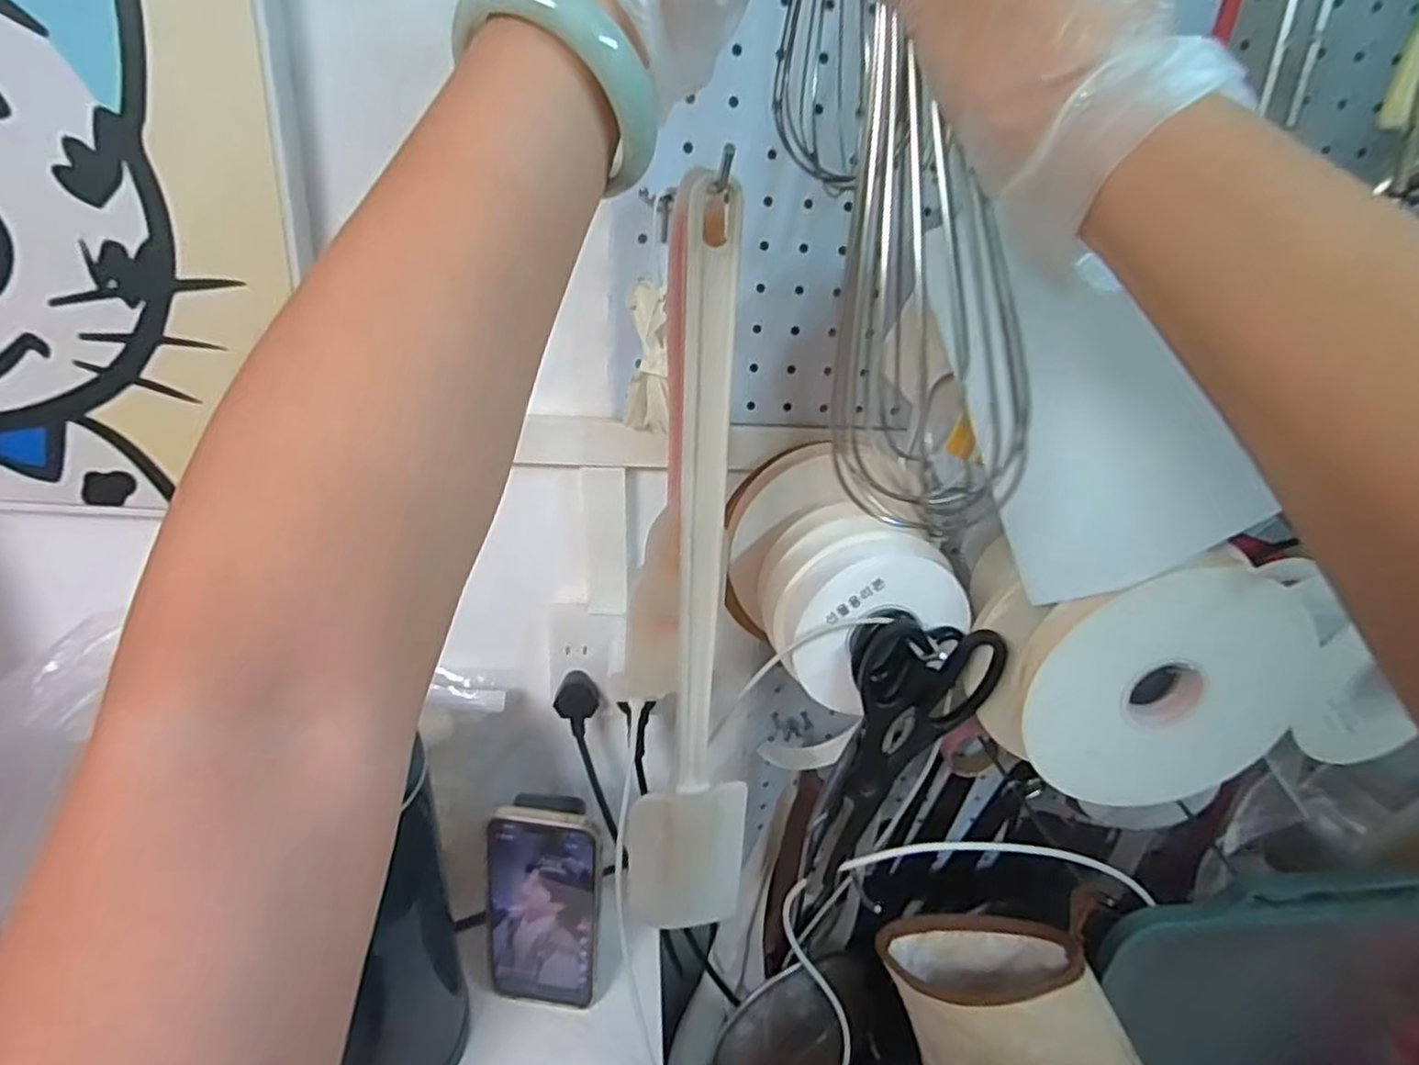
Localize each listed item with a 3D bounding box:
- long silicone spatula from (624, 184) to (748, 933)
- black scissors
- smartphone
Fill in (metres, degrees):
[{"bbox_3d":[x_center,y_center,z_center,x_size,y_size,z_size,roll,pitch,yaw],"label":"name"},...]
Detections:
[{"bbox_3d":[-0.003,0.050,0.351,0.065,0.390,0.011,-2,25,-14],"label":"long silicone spatula"},{"bbox_3d":[0.109,0.143,0.421,0.081,0.200,0.026,0,25,-9],"label":"black scissors"},{"bbox_3d":[-0.115,0.264,0.509,0.076,0.153,0.013,8,18,5],"label":"smartphone"}]

